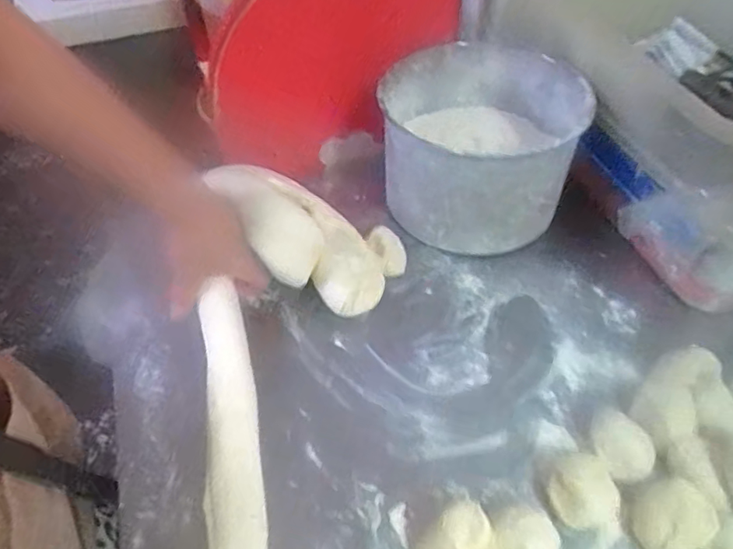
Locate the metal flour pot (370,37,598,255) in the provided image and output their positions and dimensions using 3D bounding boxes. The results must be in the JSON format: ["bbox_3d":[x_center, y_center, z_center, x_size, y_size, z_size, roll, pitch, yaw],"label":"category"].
[{"bbox_3d":[0.121,-0.134,0.624,0.194,0.150,0.199,-1,48,1],"label":"metal flour pot"}]

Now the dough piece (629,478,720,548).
[{"bbox_3d":[0.226,0.181,0.418,0.058,0.031,0.048,-20,51,-16],"label":"dough piece"}]

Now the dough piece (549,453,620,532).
[{"bbox_3d":[0.163,0.165,0.428,0.047,0.030,0.050,-1,48,1],"label":"dough piece"}]

